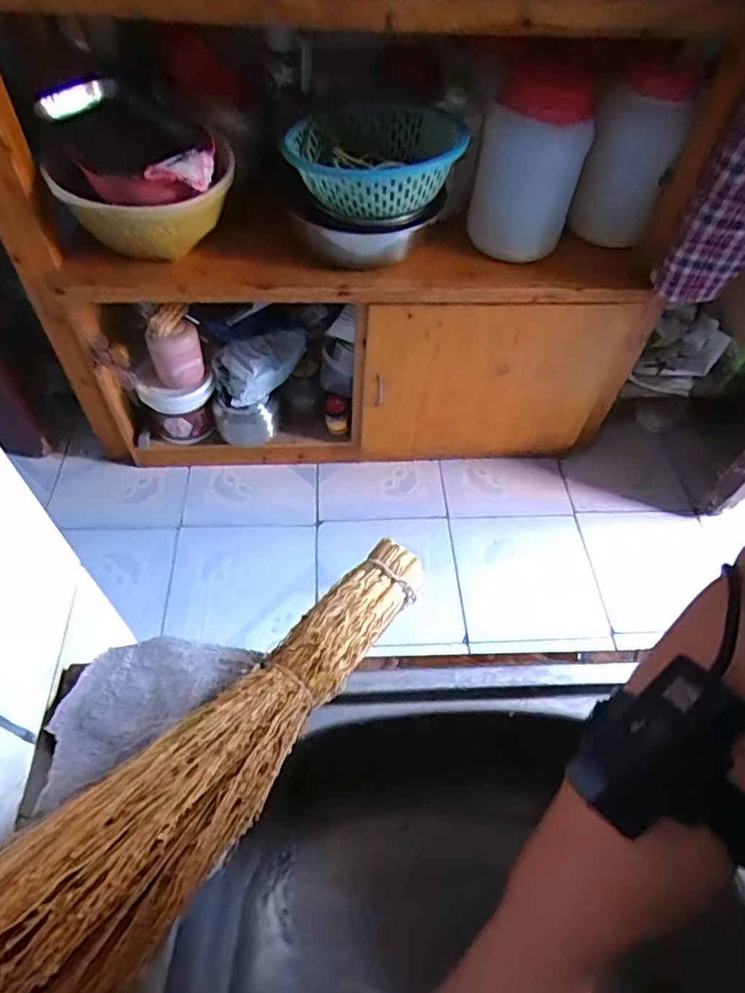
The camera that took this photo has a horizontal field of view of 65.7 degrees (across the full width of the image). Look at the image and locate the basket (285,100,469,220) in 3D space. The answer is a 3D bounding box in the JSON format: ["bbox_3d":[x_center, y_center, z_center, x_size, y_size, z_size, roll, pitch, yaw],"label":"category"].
[{"bbox_3d":[-0.001,-0.546,0.923,0.265,0.094,0.268,9,54,2],"label":"basket"}]

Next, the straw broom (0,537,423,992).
[{"bbox_3d":[-0.075,0.133,0.287,0.068,0.038,0.316,39,60,21],"label":"straw broom"}]

